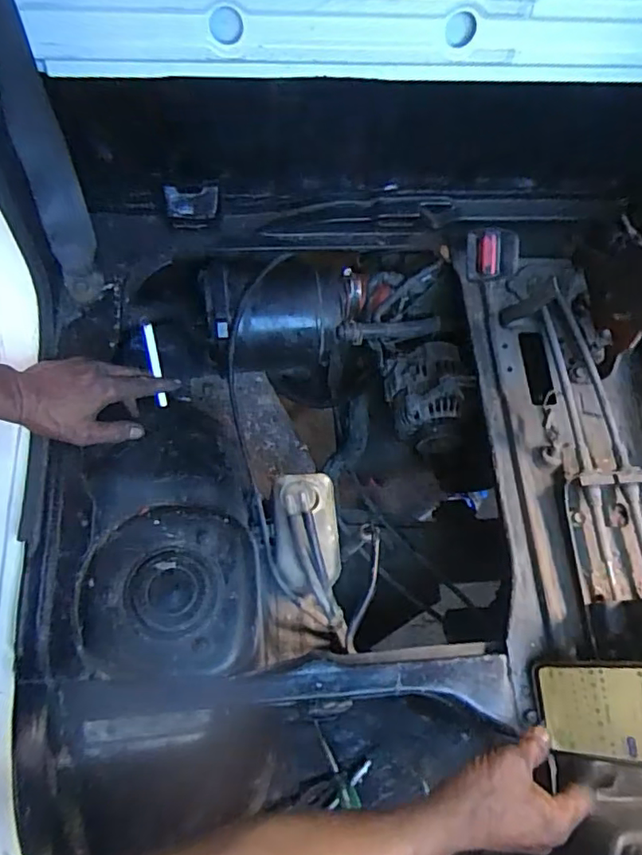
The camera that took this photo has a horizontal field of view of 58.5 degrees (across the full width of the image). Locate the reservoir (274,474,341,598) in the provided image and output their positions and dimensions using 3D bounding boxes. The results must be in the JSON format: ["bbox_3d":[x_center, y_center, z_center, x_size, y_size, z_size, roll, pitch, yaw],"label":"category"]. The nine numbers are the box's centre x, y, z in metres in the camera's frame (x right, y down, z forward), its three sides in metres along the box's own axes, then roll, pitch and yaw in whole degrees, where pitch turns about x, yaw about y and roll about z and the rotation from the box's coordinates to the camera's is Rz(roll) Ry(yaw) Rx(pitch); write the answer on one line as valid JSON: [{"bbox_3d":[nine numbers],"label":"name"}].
[{"bbox_3d":[-0.019,0.126,0.692,0.078,0.071,0.139,-5,74,-4],"label":"reservoir"}]

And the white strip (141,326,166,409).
[{"bbox_3d":[-0.181,-0.066,0.625,0.012,0.099,0.011,-6,31,-4],"label":"white strip"}]

